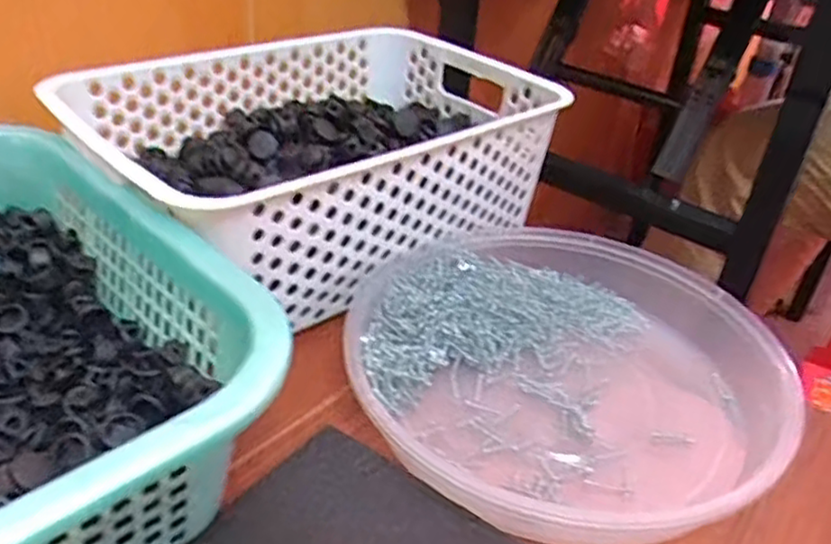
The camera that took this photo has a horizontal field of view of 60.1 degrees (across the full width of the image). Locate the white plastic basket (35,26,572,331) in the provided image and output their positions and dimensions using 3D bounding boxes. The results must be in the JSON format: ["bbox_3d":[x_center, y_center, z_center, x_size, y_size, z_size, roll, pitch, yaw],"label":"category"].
[{"bbox_3d":[-0.064,-0.086,0.500,0.298,0.099,0.201,-25,45,-36],"label":"white plastic basket"}]

